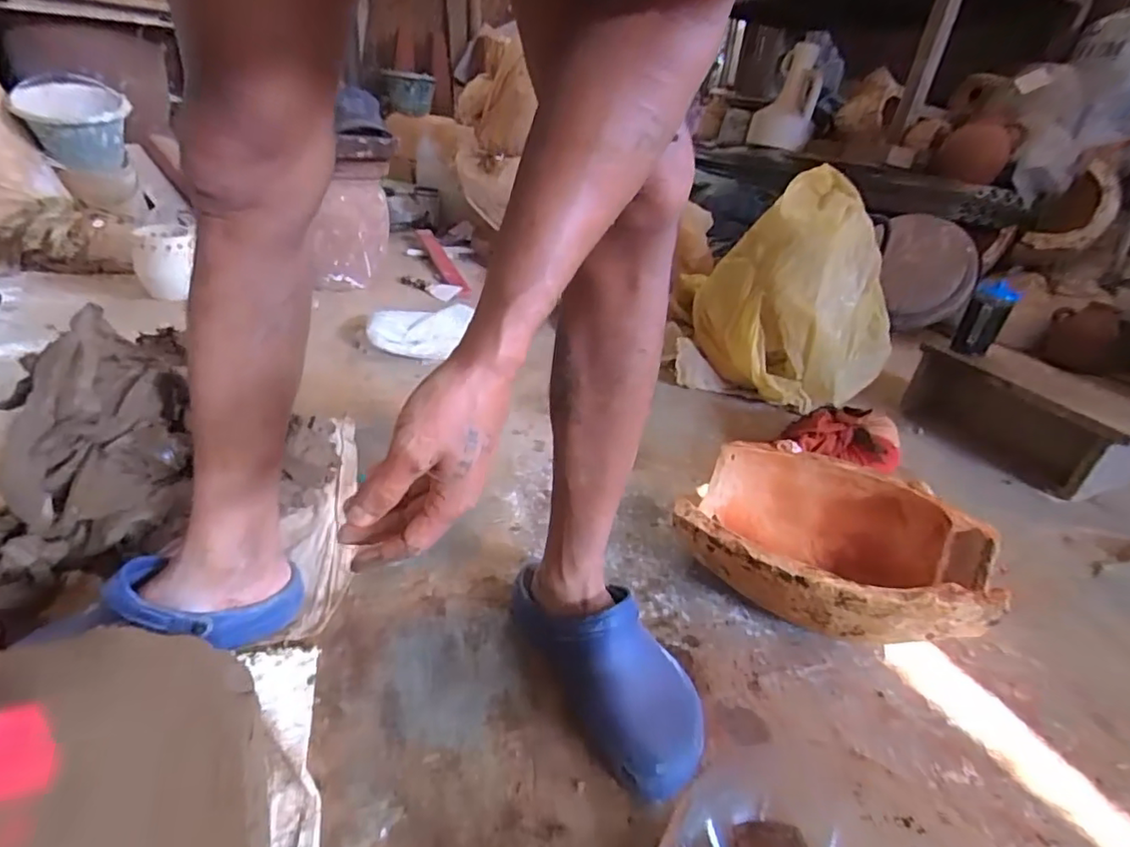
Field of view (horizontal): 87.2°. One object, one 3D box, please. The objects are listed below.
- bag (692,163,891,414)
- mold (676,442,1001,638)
[{"bbox_3d":[0.497,-0.274,1.232,0.312,0.389,0.288,-13,35,-32],"label":"bag"},{"bbox_3d":[0.321,0.160,0.744,0.331,0.153,0.308,20,31,22],"label":"mold"}]

